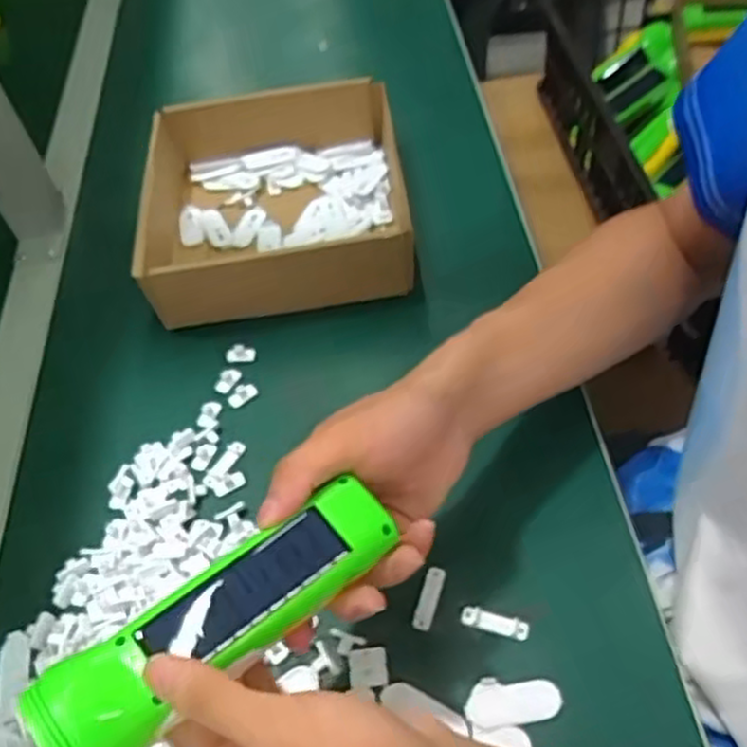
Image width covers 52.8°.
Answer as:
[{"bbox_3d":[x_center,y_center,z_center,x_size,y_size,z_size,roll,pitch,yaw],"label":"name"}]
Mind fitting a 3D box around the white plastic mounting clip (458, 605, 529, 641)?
[{"bbox_3d":[0.069,0.141,0.427,0.038,0.004,0.011,11,55,16],"label":"white plastic mounting clip"}]

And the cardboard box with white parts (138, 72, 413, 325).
[{"bbox_3d":[-0.082,-0.143,0.628,0.212,0.073,0.212,-10,52,0],"label":"cardboard box with white parts"}]

